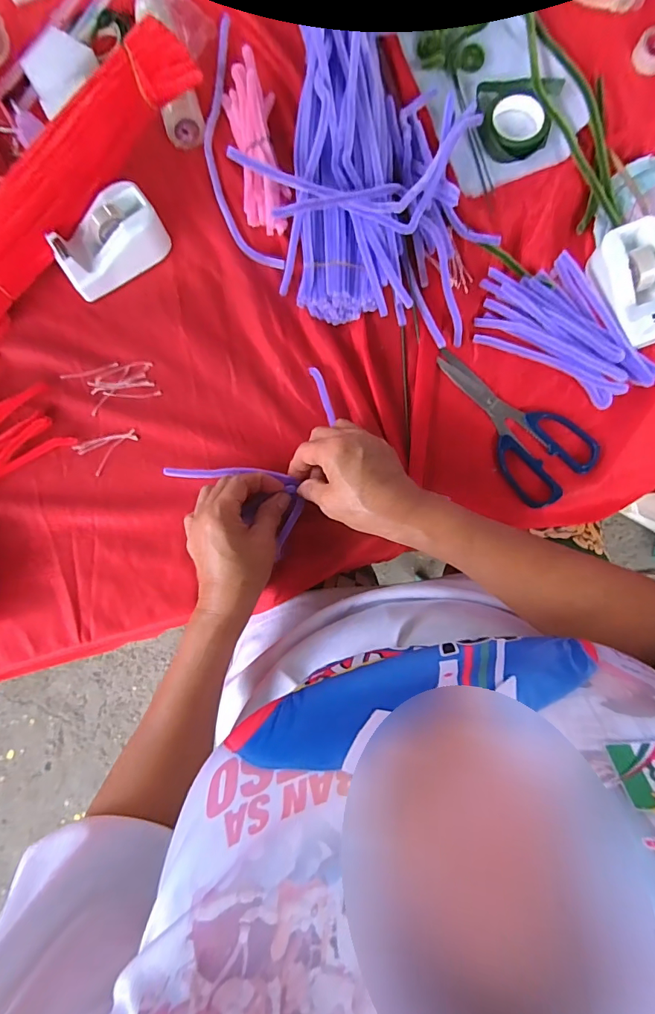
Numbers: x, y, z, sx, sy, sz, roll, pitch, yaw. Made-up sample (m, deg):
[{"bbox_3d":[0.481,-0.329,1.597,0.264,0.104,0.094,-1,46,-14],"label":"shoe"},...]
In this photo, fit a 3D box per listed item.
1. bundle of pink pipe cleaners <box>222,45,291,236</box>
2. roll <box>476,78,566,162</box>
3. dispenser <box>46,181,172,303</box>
[{"bbox_3d":[-0.069,-0.350,0.419,0.046,0.026,0.172,-9,85,1],"label":"bundle of pink pipe cleaners"},{"bbox_3d":[0.182,-0.375,0.419,0.073,0.021,0.080,0,85,2],"label":"roll"},{"bbox_3d":[-0.203,-0.247,0.406,0.100,0.043,0.062,-31,87,-1],"label":"dispenser"}]

